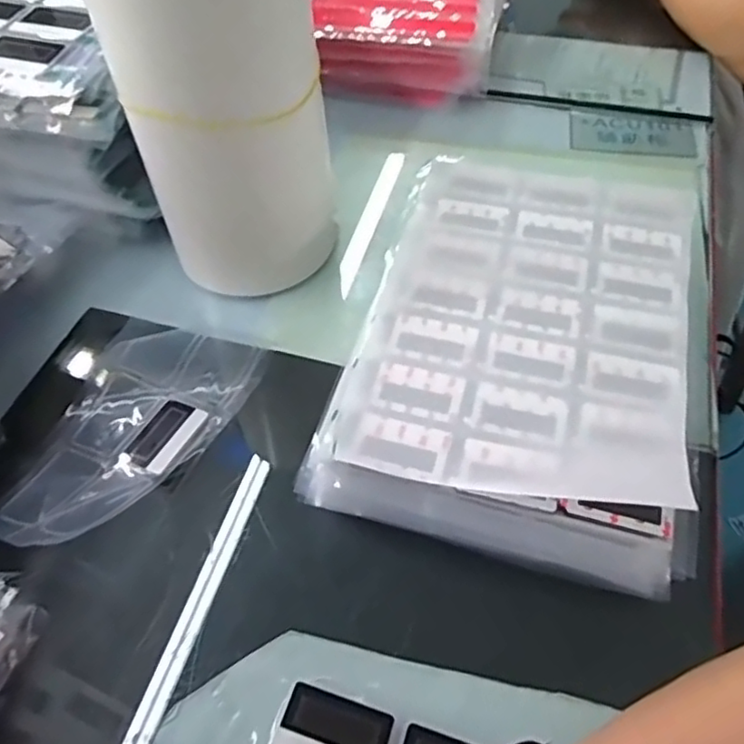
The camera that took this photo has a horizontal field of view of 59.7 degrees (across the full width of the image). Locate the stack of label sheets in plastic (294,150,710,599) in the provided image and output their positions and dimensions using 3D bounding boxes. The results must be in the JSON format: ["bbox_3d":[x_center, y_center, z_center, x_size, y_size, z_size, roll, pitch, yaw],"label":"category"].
[{"bbox_3d":[0.112,-0.028,0.431,0.226,0.048,0.314,13,55,12],"label":"stack of label sheets in plastic"}]

